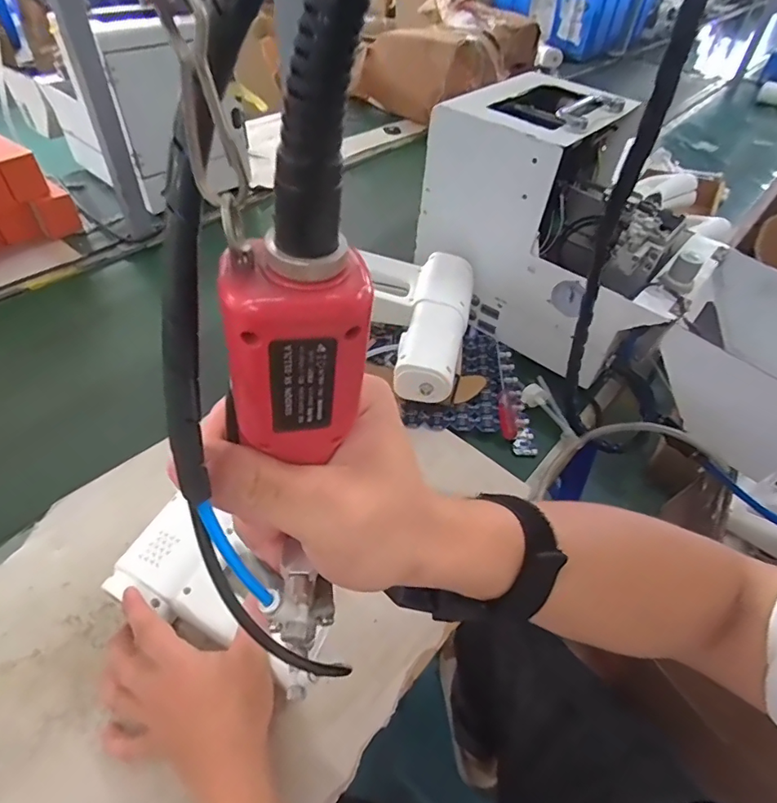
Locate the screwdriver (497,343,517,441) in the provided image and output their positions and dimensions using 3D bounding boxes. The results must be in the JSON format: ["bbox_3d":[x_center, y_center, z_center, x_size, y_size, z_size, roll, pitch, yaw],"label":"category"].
[{"bbox_3d":[0.144,-0.022,0.626,0.021,0.018,0.153,3,48,-3],"label":"screwdriver"}]

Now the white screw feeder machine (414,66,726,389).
[{"bbox_3d":[0.225,-0.216,0.643,0.319,0.272,0.202,33,53,23],"label":"white screw feeder machine"}]

